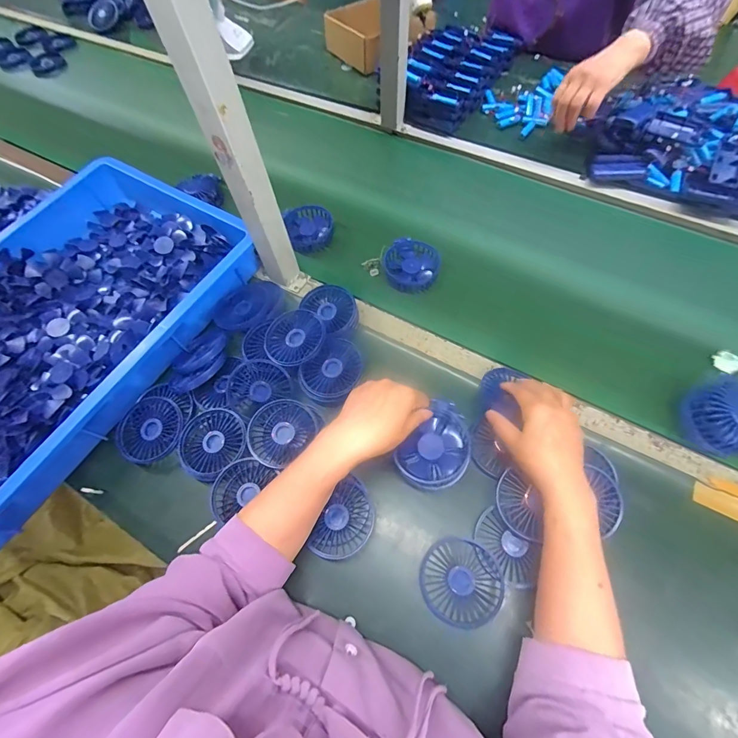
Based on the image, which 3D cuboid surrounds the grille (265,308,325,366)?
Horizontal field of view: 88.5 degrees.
[{"bbox_3d":[-0.109,-0.046,0.557,0.085,0.017,0.085,0,74,1],"label":"grille"}]

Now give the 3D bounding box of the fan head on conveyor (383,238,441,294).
[{"bbox_3d":[0.069,-0.167,0.623,0.089,0.038,0.089,1,82,-8],"label":"fan head on conveyor"}]

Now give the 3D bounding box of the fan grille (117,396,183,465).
[{"bbox_3d":[-0.303,0.085,0.526,0.079,0.014,0.089,8,84,-11],"label":"fan grille"}]

